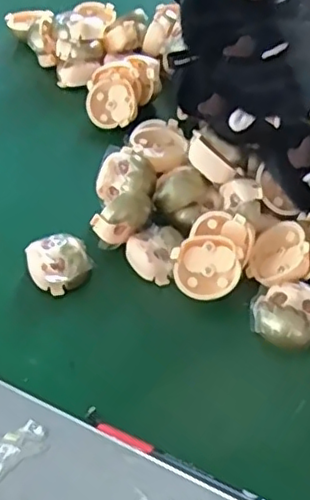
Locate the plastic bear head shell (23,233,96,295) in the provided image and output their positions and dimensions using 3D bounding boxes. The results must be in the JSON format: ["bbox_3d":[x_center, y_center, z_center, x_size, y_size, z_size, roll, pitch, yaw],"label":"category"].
[{"bbox_3d":[-0.074,0.009,0.480,0.045,0.024,0.043,-1,48,2],"label":"plastic bear head shell"}]

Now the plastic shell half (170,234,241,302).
[{"bbox_3d":[0.038,0.014,0.461,0.049,0.012,0.049,-3,76,14],"label":"plastic shell half"}]

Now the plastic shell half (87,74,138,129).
[{"bbox_3d":[-0.041,-0.140,0.606,0.046,0.017,0.051,-7,82,10],"label":"plastic shell half"}]

